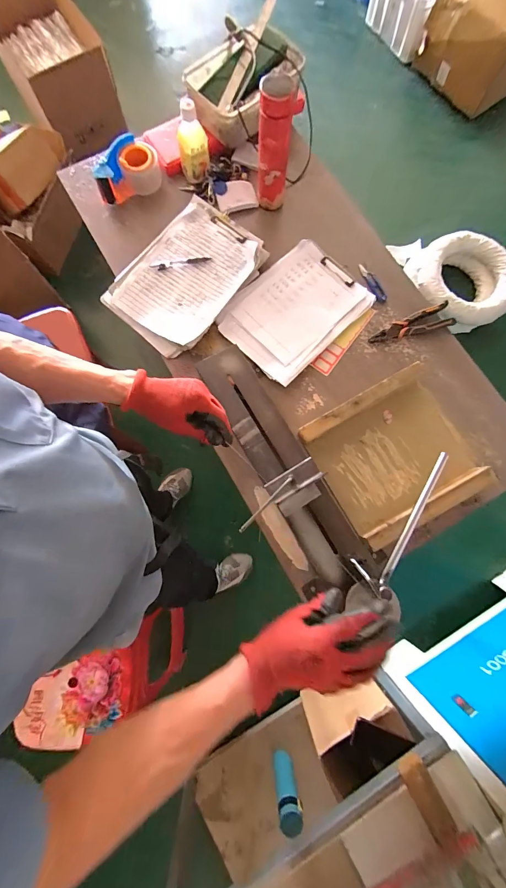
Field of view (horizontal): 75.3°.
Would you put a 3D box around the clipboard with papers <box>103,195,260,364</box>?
[{"bbox_3d":[-0.151,-0.383,0.735,0.244,0.026,0.333,41,81,7],"label":"clipboard with papers"}]

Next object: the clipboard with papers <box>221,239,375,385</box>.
[{"bbox_3d":[0.093,-0.302,0.742,0.304,0.017,0.220,-44,83,-8],"label":"clipboard with papers"}]

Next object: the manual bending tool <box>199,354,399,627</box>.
[{"bbox_3d":[0.028,0.030,0.633,0.140,0.114,0.552,-28,76,-6],"label":"manual bending tool"}]

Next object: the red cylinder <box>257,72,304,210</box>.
[{"bbox_3d":[0.049,-0.633,0.695,0.076,0.205,0.061,3,79,0],"label":"red cylinder"}]

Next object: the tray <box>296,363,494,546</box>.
[{"bbox_3d":[0.288,0.018,0.662,0.287,0.066,0.264,-29,81,-6],"label":"tray"}]

